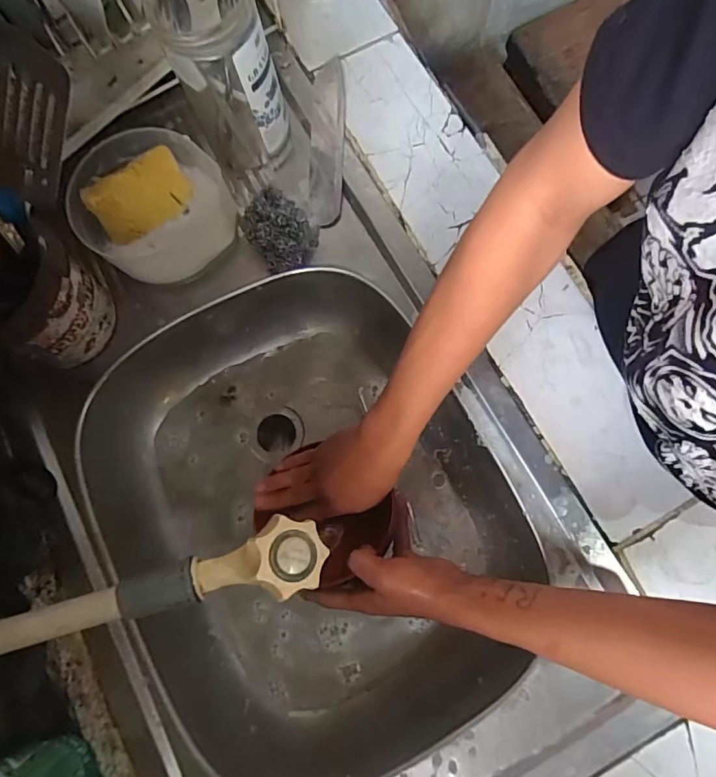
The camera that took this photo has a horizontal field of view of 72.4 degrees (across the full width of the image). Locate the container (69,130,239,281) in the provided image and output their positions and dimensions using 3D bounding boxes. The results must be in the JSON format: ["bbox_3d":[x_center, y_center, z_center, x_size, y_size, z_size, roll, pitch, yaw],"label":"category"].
[{"bbox_3d":[-0.209,-0.187,0.505,0.148,0.057,0.138,6,78,2],"label":"container"}]

